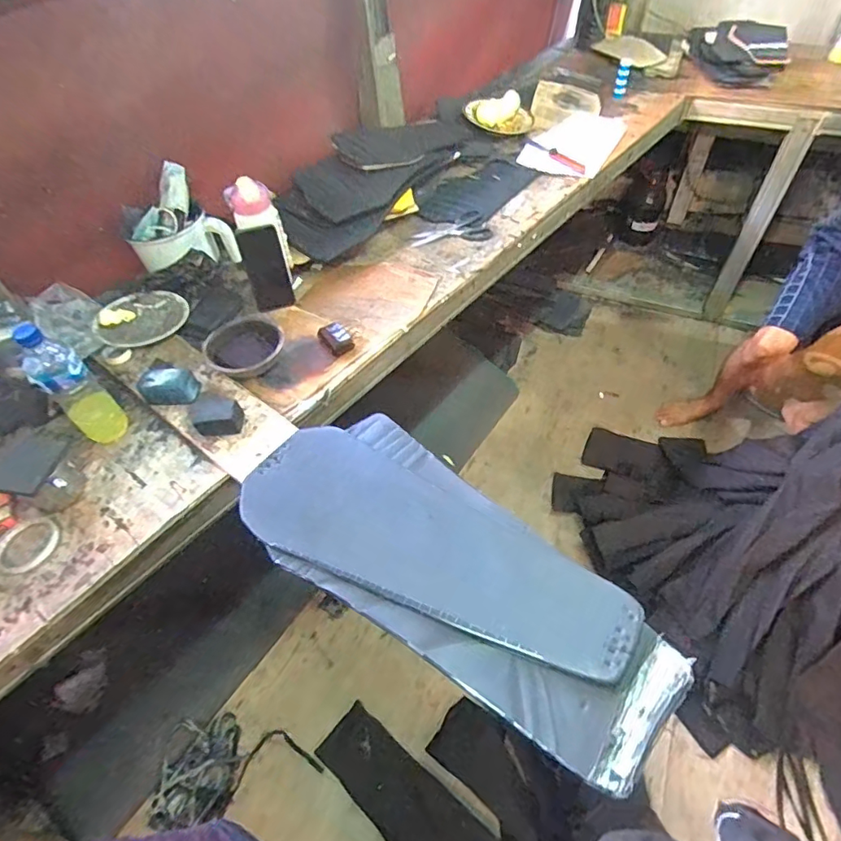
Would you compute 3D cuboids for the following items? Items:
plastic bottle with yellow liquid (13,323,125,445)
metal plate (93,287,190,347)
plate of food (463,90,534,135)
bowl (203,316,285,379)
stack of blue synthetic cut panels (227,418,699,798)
[{"bbox_3d":[-0.537,-0.052,0.797,0.063,0.218,0.059,24,57,21],"label":"plastic bottle with yellow liquid"},{"bbox_3d":[-0.550,-0.203,1.024,0.162,0.031,0.140,-35,57,-22],"label":"metal plate"},{"bbox_3d":[0.236,-0.927,1.549,0.198,0.062,0.174,6,52,8],"label":"plate of food"},{"bbox_3d":[-0.327,-0.133,0.949,0.130,0.043,0.123,14,54,14],"label":"bowl"},{"bbox_3d":[0.028,0.183,0.675,0.596,0.034,0.258,32,60,25],"label":"stack of blue synthetic cut panels"}]

